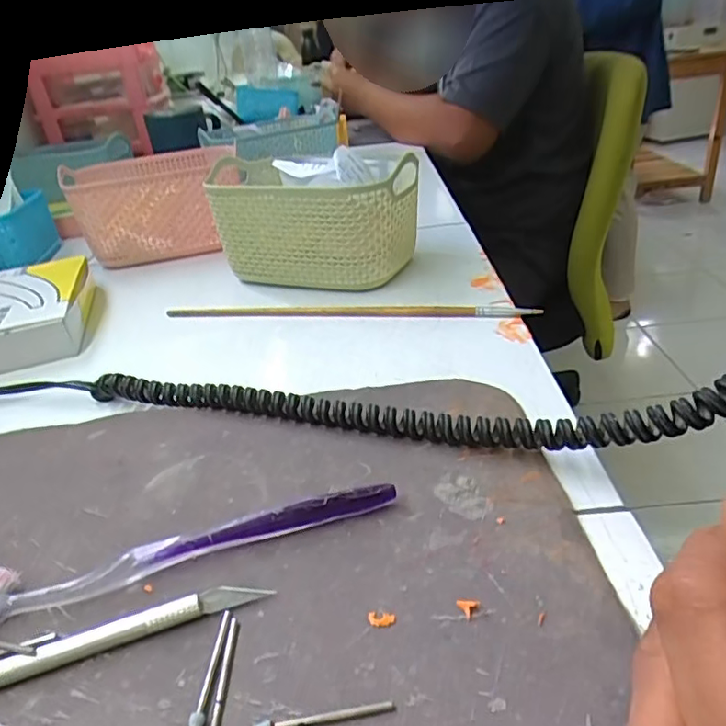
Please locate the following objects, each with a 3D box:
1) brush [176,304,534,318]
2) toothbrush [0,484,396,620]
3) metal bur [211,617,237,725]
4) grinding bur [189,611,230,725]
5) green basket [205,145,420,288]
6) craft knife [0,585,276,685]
[{"bbox_3d":[-0.016,-0.037,0.421,0.274,0.008,0.012,1,30,12],"label":"brush"},{"bbox_3d":[-0.078,0.075,0.227,0.183,0.013,0.018,-11,30,-8],"label":"toothbrush"},{"bbox_3d":[-0.045,0.101,0.185,0.004,0.004,0.044,-6,30,2],"label":"metal bur"},{"bbox_3d":[-0.049,0.099,0.189,0.004,0.004,0.041,-4,30,5],"label":"grinding bur"},{"bbox_3d":[-0.044,-0.121,0.496,0.183,0.085,0.118,8,33,25],"label":"green basket"},{"bbox_3d":[-0.100,0.098,0.197,0.135,0.009,0.008,-15,31,-14],"label":"craft knife"}]

